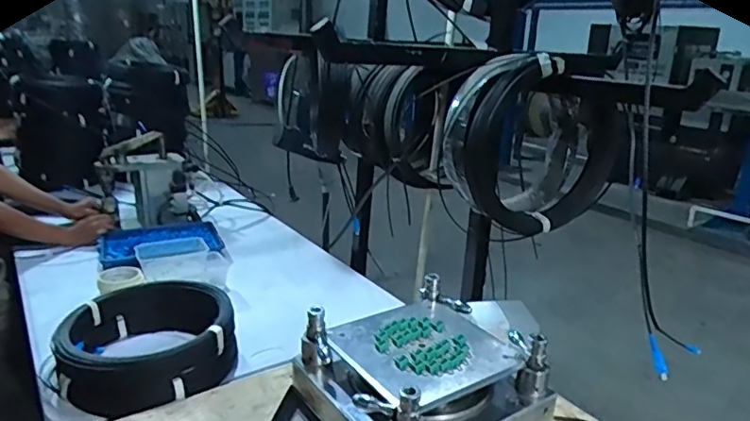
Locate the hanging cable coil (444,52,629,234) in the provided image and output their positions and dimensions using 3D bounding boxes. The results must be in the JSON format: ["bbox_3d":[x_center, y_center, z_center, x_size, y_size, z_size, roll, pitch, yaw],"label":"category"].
[{"bbox_3d":[0.304,-0.125,1.046,0.348,0.305,0.107,-5,19,-24],"label":"hanging cable coil"}]

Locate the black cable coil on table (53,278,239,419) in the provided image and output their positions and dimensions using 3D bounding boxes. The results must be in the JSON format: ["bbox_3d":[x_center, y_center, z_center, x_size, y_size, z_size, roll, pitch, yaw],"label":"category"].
[{"bbox_3d":[-0.419,0.235,1.051,0.289,0.099,0.280,0,18,0],"label":"black cable coil on table"}]

